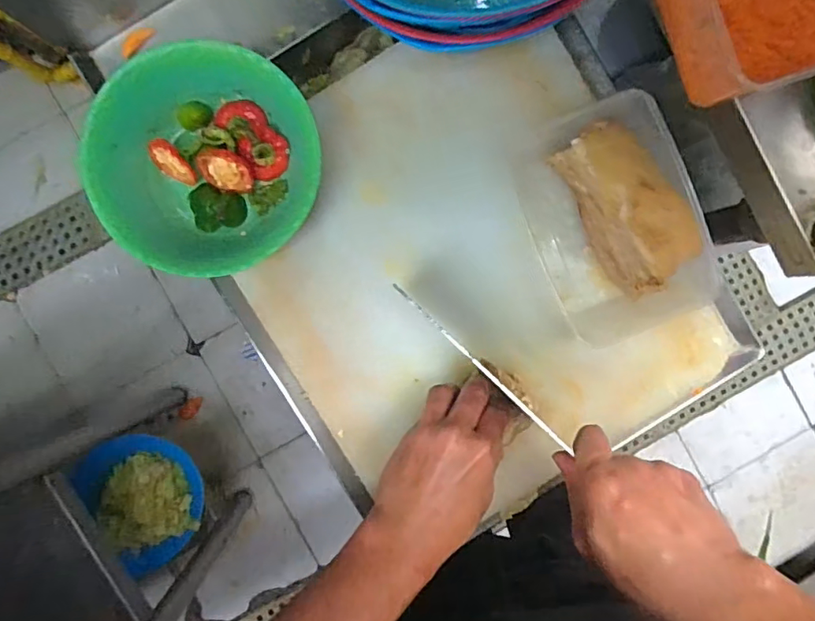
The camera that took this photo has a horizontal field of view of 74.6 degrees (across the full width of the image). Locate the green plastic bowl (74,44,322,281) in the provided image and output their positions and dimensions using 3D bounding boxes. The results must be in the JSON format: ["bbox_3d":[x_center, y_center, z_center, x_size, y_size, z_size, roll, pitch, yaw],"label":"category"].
[{"bbox_3d":[-0.153,-0.113,0.420,0.163,0.054,0.166,0,91,-3],"label":"green plastic bowl"}]

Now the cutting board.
[{"bbox_3d":[0.056,-0.036,0.458,0.366,0.044,0.390,-27,92,-2],"label":"cutting board"}]

